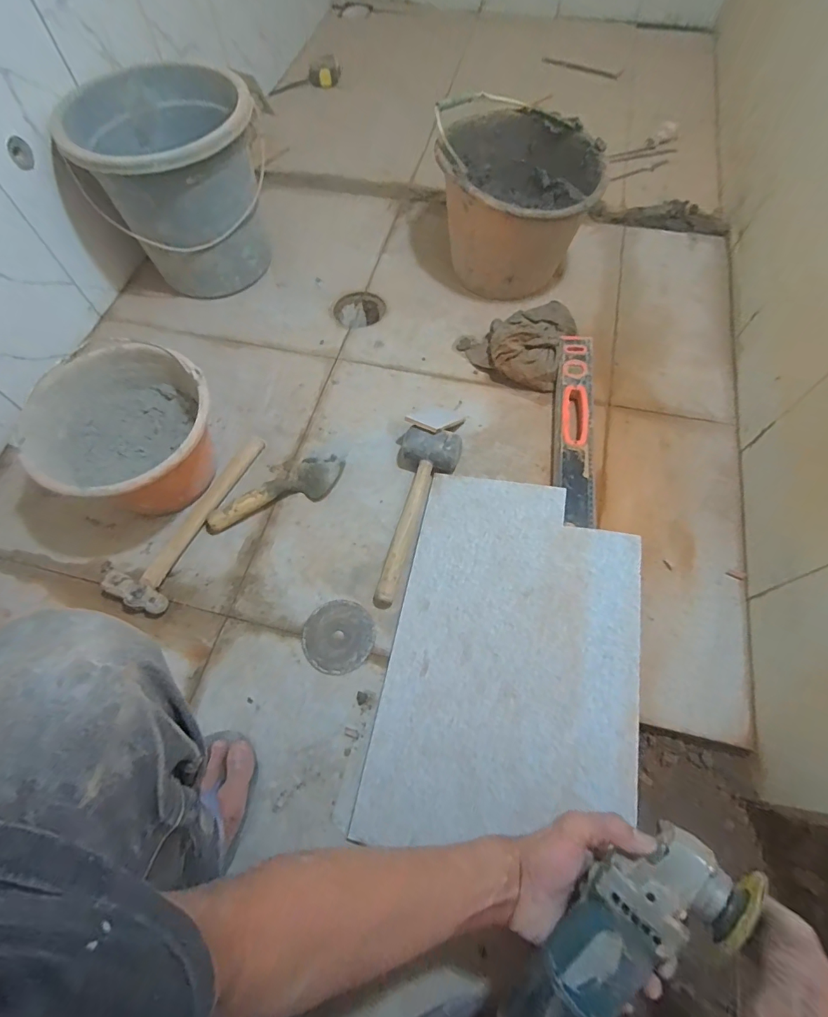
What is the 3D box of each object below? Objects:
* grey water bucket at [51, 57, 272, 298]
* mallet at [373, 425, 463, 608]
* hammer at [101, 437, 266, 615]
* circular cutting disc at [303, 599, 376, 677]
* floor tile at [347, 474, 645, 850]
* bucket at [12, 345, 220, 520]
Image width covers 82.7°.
[{"bbox_3d":[-0.433,-0.593,0.889,0.301,0.279,0.322,0,64,0],"label":"grey water bucket"},{"bbox_3d":[-0.001,0.006,0.700,0.090,0.064,0.280,14,65,9],"label":"mallet"},{"bbox_3d":[-0.350,0.004,0.726,0.097,0.029,0.312,17,65,10],"label":"hammer"},{"bbox_3d":[-0.104,0.176,0.653,0.096,0.004,0.099,-1,63,1],"label":"circular cutting disc"},{"bbox_3d":[0.131,0.175,0.616,0.306,0.009,0.468,8,64,14],"label":"floor tile"},{"bbox_3d":[-0.401,-0.093,0.702,0.237,0.168,0.230,-1,63,1],"label":"bucket"}]

